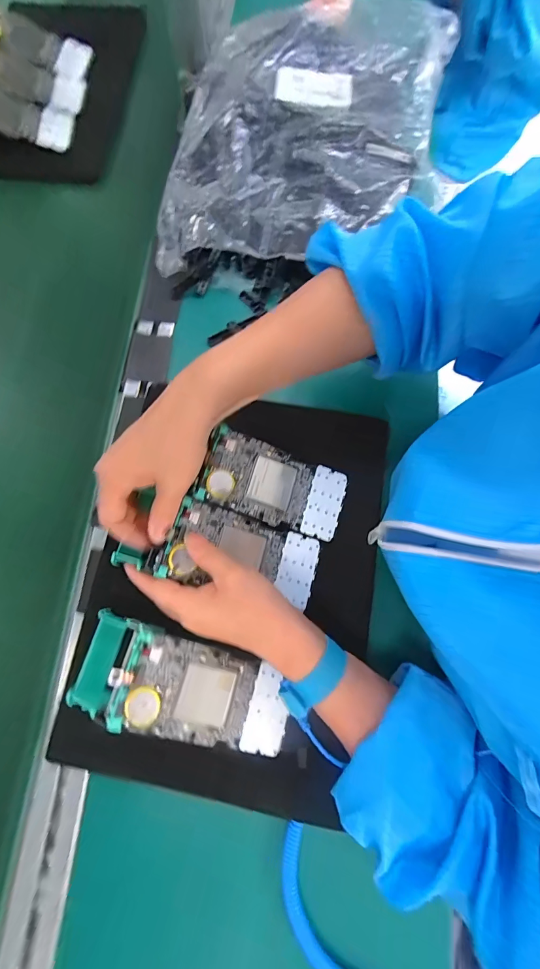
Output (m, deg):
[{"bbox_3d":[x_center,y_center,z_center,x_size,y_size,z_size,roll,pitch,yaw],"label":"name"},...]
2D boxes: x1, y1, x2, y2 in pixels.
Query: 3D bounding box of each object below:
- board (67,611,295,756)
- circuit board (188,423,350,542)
[{"bbox_3d":[-0.065,0.160,0.295,0.165,0.032,0.069,21,74,-6],"label":"board"},{"bbox_3d":[0.005,0.001,0.344,0.134,0.004,0.069,21,77,-14],"label":"circuit board"}]

